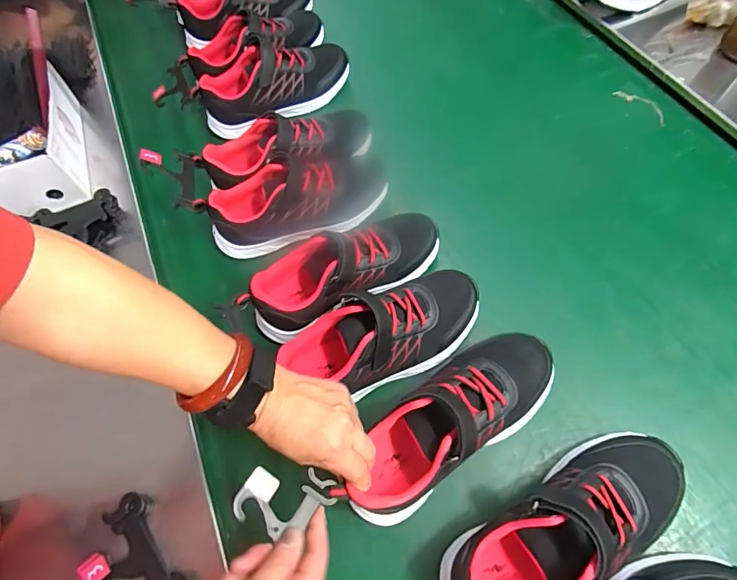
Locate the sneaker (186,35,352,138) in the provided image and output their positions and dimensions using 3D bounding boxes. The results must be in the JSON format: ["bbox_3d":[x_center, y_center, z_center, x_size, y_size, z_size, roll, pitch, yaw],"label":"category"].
[{"bbox_3d":[-0.146,-0.323,0.667,0.235,0.077,0.094,-26,65,-9],"label":"sneaker"}]

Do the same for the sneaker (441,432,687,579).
[{"bbox_3d":[0.168,0.204,0.368,0.234,0.102,0.089,-25,65,-8],"label":"sneaker"}]

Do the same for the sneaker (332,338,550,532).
[{"bbox_3d":[0.077,0.122,0.399,0.232,0.078,0.081,-39,70,-8],"label":"sneaker"}]

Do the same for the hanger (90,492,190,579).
[{"bbox_3d":[-0.211,0.246,0.383,0.071,0.019,0.105,-38,66,-18],"label":"hanger"}]

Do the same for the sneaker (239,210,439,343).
[{"bbox_3d":[-0.027,-0.028,0.489,0.230,0.087,0.074,-25,62,-12],"label":"sneaker"}]

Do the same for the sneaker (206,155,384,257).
[{"bbox_3d":[-0.088,-0.117,0.552,0.230,0.075,0.091,-13,64,-3],"label":"sneaker"}]

